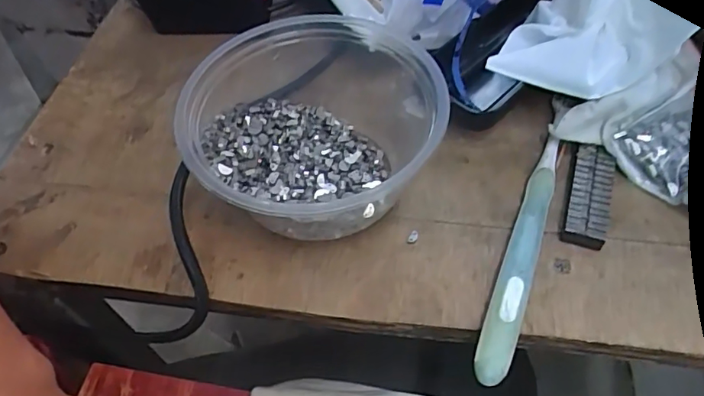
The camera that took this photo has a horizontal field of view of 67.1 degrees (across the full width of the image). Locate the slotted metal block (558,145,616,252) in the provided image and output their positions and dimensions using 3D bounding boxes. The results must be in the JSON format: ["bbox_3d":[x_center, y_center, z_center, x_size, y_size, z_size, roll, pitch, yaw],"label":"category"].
[{"bbox_3d":[0.112,-0.001,0.251,0.019,0.009,0.053,16,57,14],"label":"slotted metal block"}]

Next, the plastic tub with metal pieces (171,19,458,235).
[{"bbox_3d":[-0.018,-0.033,0.253,0.120,0.061,0.130,14,56,13],"label":"plastic tub with metal pieces"}]

